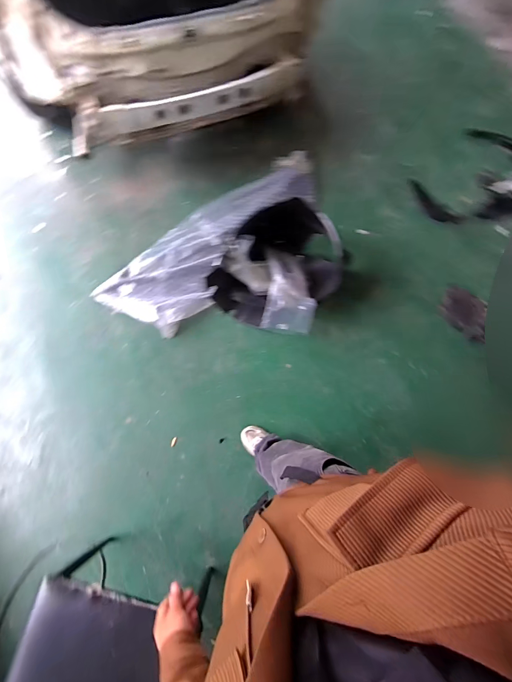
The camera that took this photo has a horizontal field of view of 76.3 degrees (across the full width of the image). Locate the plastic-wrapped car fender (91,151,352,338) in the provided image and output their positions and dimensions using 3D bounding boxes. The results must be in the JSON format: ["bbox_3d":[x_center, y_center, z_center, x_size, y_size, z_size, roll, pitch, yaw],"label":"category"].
[{"bbox_3d":[-0.199,-0.476,1.584,1.191,0.342,0.960,-7,72,-4],"label":"plastic-wrapped car fender"}]

